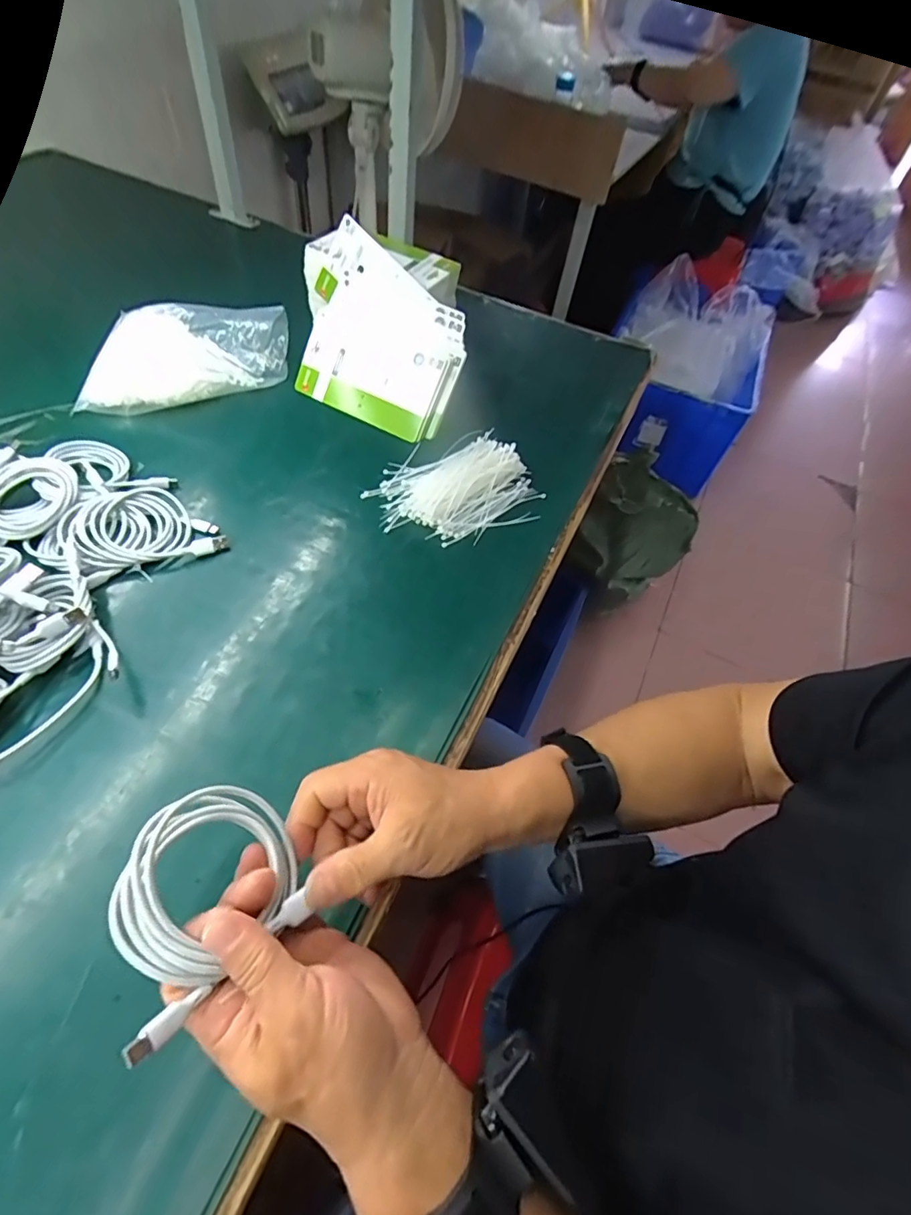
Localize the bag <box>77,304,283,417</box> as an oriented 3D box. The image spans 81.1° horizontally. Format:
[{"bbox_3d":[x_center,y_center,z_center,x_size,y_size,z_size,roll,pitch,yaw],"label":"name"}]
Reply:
[{"bbox_3d":[-0.322,-0.300,0.642,0.242,0.062,0.126,-12,57,-14],"label":"bag"}]

